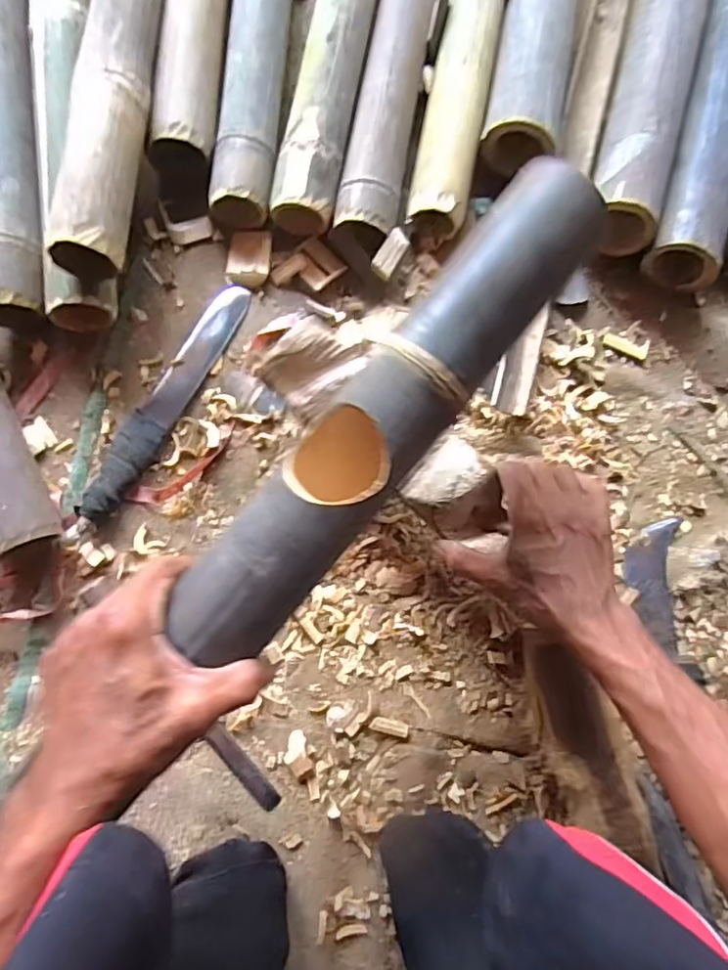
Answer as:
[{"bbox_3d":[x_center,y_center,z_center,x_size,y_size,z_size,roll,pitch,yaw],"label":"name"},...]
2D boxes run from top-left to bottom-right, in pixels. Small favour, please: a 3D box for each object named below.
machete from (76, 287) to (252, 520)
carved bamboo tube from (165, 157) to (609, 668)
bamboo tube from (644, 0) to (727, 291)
[{"bbox_3d":[-0.178,-0.082,0.553,0.034,0.023,0.252,29,79,-1],"label":"machete"},{"bbox_3d":[0.017,-0.046,0.384,0.066,0.055,0.362,40,90,-2],"label":"carved bamboo tube"},{"bbox_3d":[0.376,-0.399,0.634,0.073,0.059,0.400,19,79,-3],"label":"bamboo tube"}]

